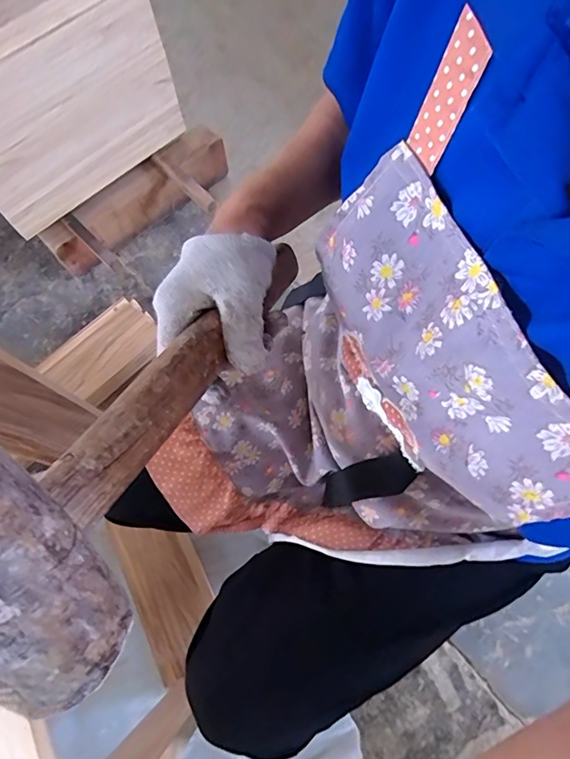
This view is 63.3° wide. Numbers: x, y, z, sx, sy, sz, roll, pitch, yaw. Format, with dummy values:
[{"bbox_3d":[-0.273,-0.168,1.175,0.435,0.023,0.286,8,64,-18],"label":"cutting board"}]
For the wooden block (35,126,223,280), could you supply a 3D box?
[{"bbox_3d":[-0.295,-0.370,0.966,0.412,0.121,0.065,-43,74,-13],"label":"wooden block"}]

